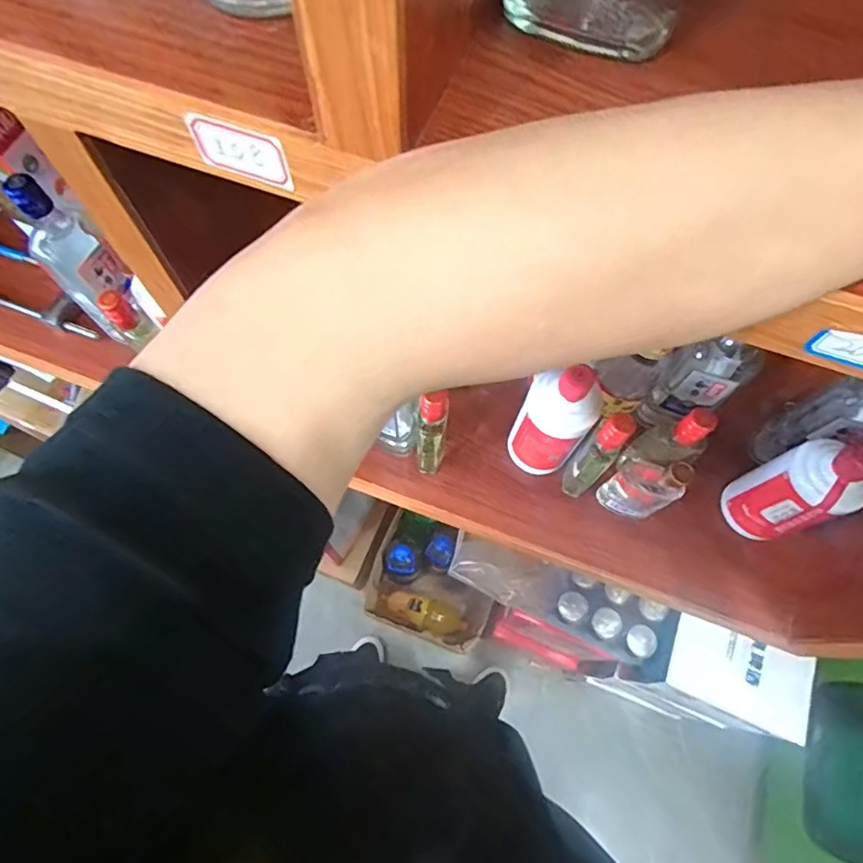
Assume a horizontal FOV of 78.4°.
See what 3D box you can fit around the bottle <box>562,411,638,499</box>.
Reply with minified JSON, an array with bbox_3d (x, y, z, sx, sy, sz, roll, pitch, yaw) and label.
[{"bbox_3d":[0.183,0.030,0.588,0.050,0.171,0.034,-39,74,-16],"label":"bottle"}]

